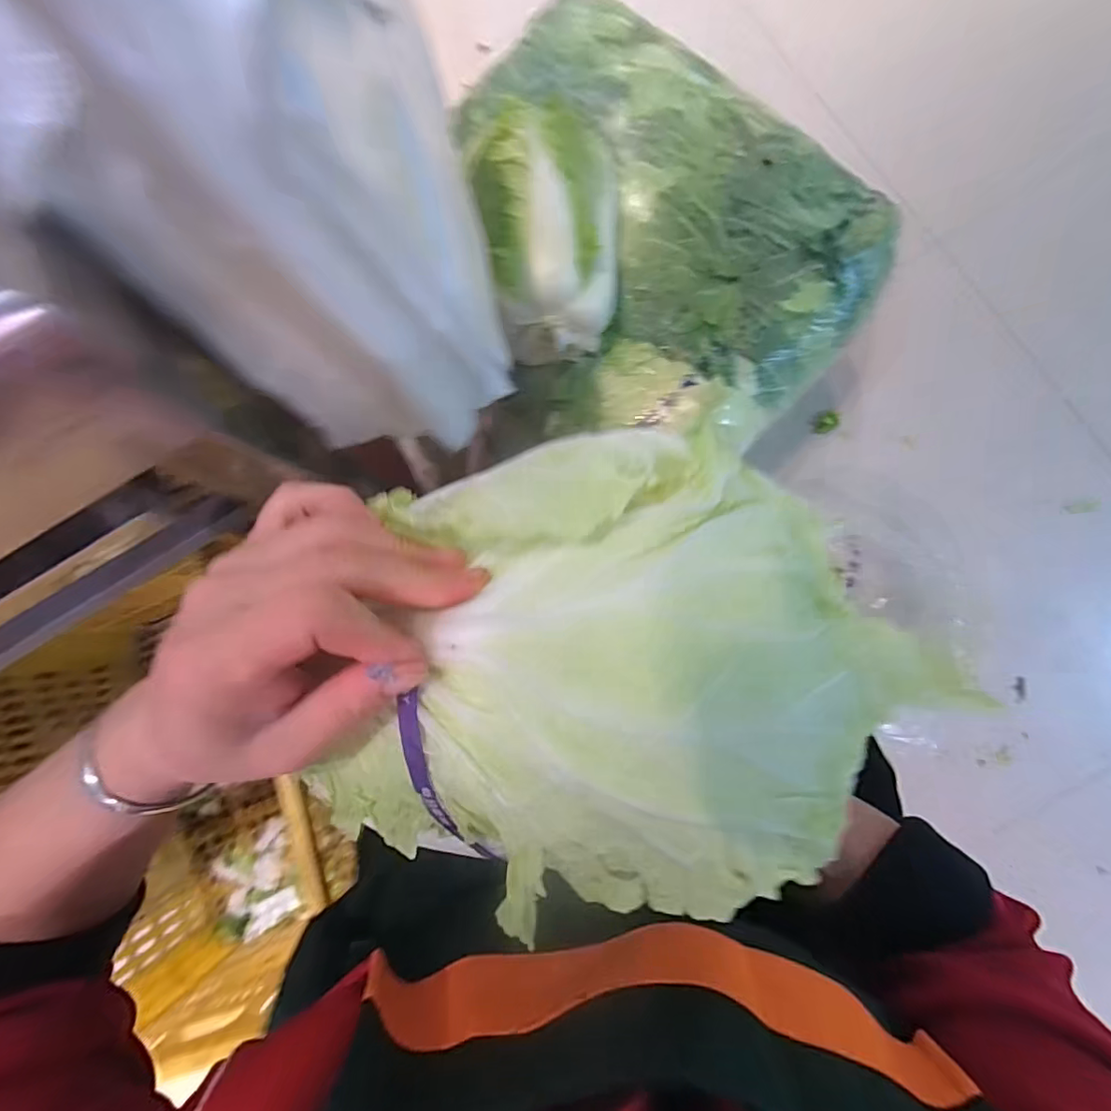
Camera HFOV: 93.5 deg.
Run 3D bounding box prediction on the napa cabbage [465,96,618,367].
[{"bbox_3d":[-0.003,-0.345,0.573,0.138,0.119,0.244,1,83,6],"label":"napa cabbage"}]

